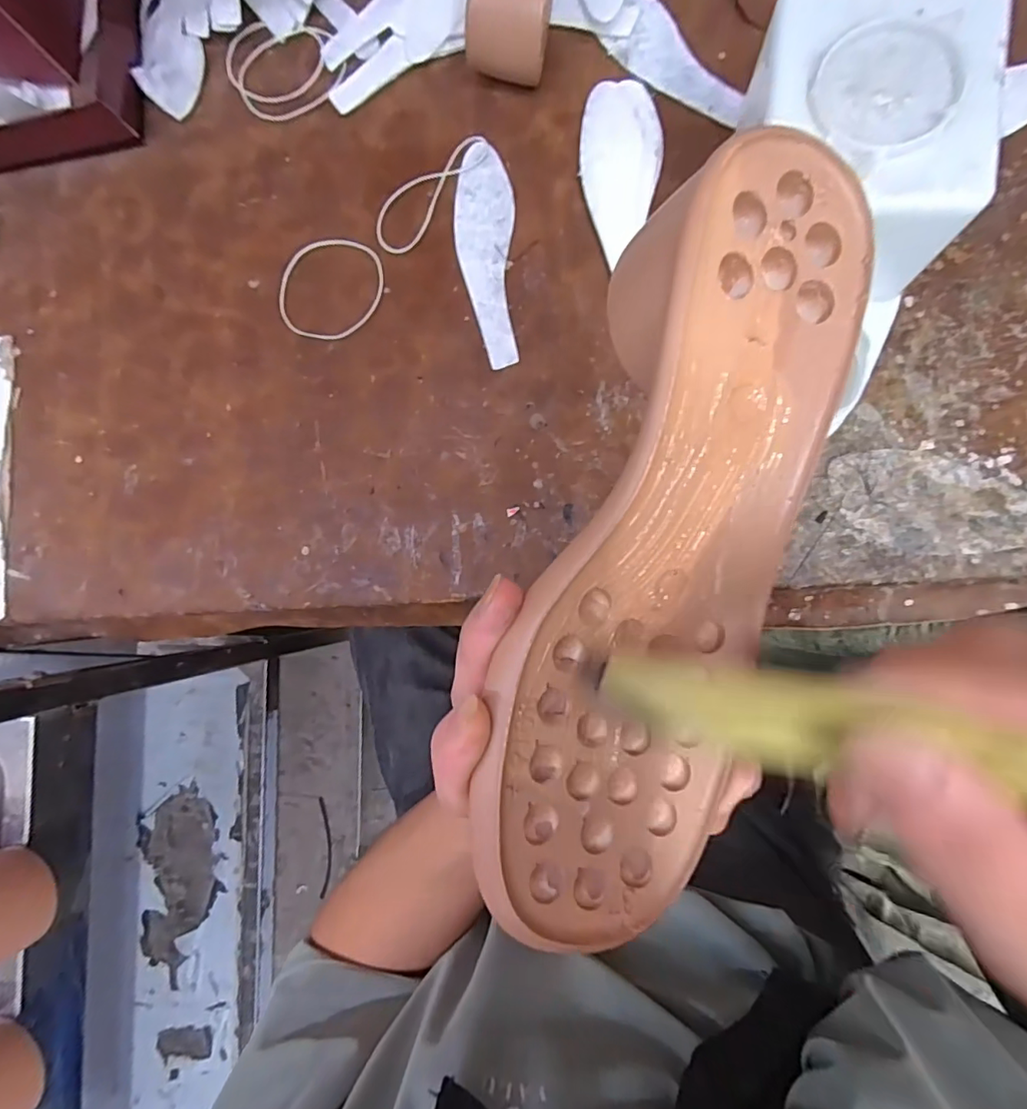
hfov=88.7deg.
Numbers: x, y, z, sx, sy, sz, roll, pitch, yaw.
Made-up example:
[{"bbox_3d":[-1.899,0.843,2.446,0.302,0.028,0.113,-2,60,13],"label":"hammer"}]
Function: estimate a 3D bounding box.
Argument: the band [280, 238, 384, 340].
[{"bbox_3d":[-0.140,-0.203,0.402,0.081,0.004,0.079,0,88,8],"label":"band"}]

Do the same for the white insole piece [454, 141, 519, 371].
[{"bbox_3d":[-0.020,-0.218,0.384,0.042,0.004,0.164,-3,87,8],"label":"white insole piece"}]

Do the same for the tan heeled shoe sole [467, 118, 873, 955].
[{"bbox_3d":[0.047,-0.003,0.164,0.084,0.045,0.233,15,98,-20],"label":"tan heeled shoe sole"}]

